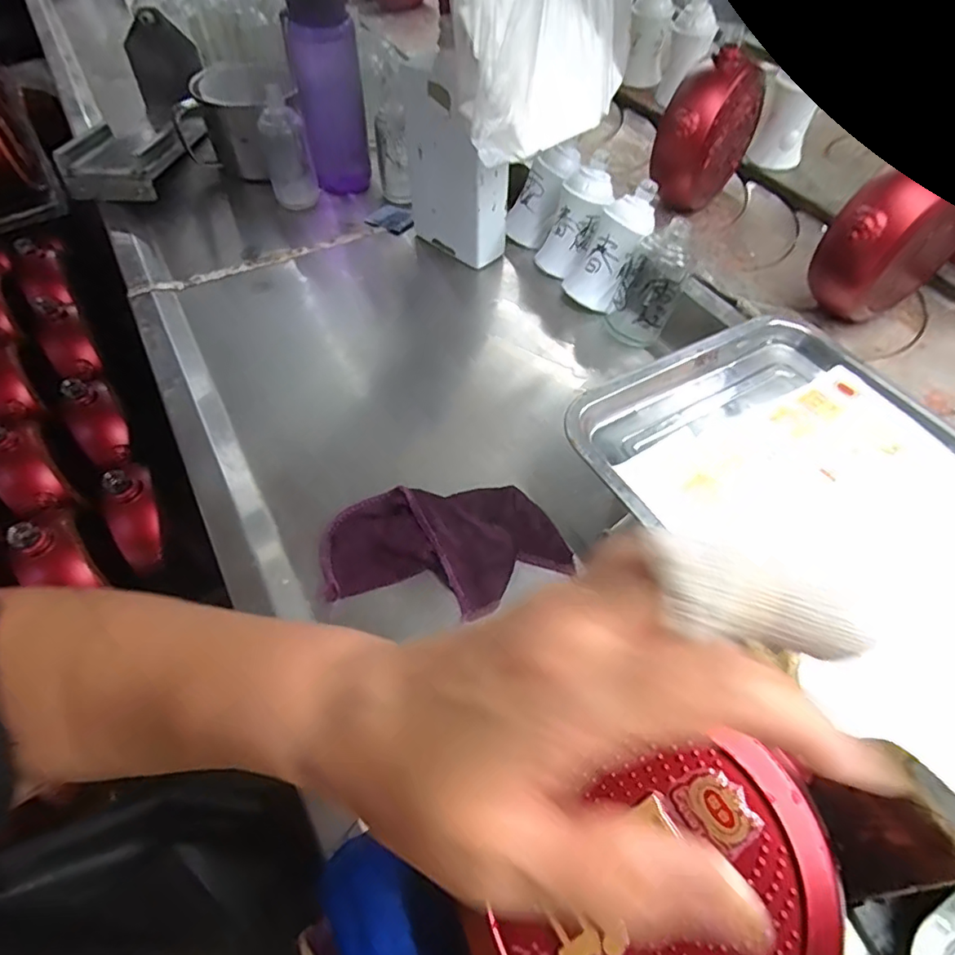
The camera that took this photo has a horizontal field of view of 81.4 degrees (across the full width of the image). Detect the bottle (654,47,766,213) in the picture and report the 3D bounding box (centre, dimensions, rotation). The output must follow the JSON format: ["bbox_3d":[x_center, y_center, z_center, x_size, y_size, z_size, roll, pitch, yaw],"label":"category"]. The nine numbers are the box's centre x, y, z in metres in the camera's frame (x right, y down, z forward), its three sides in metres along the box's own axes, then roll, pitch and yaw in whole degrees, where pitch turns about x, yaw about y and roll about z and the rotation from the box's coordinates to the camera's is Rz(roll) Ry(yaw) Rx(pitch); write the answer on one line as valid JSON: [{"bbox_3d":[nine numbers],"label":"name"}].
[{"bbox_3d":[0.242,-0.363,0.592,0.057,0.145,0.113,36,64,22],"label":"bottle"}]

